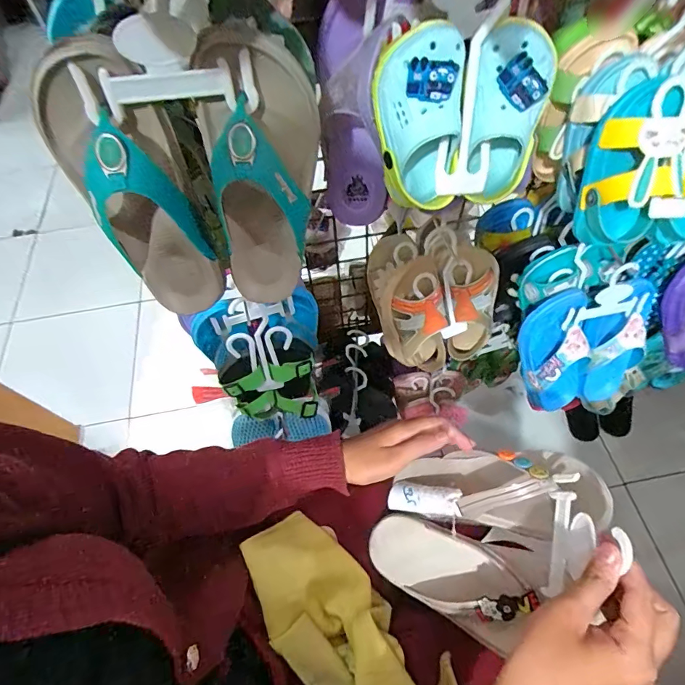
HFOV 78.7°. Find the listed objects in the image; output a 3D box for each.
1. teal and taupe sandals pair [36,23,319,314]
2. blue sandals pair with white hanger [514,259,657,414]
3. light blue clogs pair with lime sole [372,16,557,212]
[{"bbox_3d":[-0.103,-0.115,0.323,0.173,0.186,0.061,-13,60,-5],"label":"teal and taupe sandals pair"},{"bbox_3d":[0.334,-0.002,0.577,0.166,0.246,0.065,-12,39,-7],"label":"blue sandals pair with white hanger"},{"bbox_3d":[0.086,-0.167,0.314,0.119,0.120,0.055,-8,49,-3],"label":"light blue clogs pair with lime sole"}]

